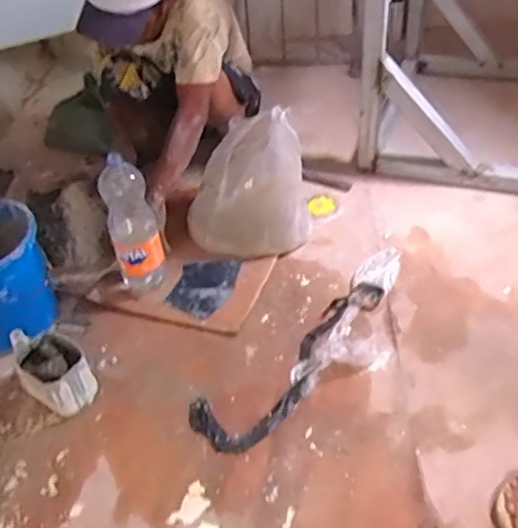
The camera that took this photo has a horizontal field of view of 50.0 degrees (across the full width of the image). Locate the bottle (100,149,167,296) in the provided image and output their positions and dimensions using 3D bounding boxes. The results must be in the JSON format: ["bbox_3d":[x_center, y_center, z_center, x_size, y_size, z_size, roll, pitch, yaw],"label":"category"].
[{"bbox_3d":[-0.271,-0.071,1.208,0.110,0.339,0.094,-17,46,-10],"label":"bottle"}]

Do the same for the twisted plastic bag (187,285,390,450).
[{"bbox_3d":[0.087,0.197,1.131,0.496,0.019,0.148,-33,50,-23],"label":"twisted plastic bag"}]

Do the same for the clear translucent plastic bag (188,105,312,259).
[{"bbox_3d":[-0.029,-0.193,1.331,0.276,0.314,0.236,-7,45,1],"label":"clear translucent plastic bag"}]

